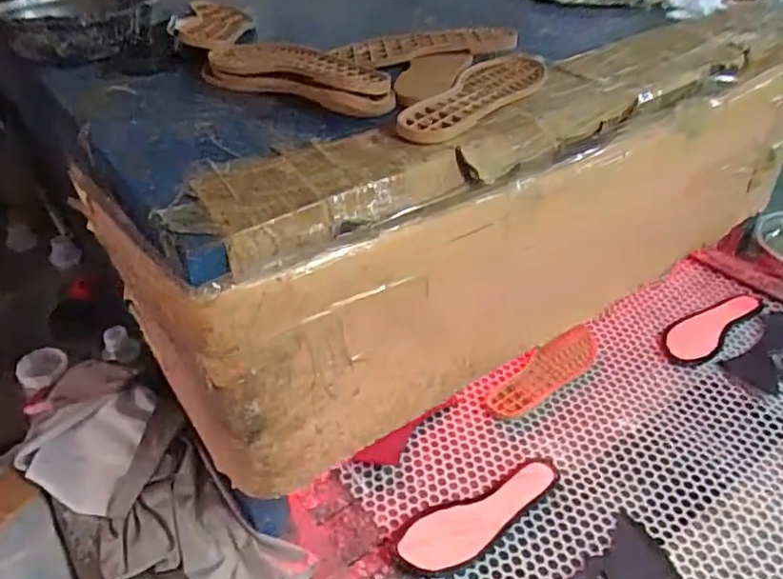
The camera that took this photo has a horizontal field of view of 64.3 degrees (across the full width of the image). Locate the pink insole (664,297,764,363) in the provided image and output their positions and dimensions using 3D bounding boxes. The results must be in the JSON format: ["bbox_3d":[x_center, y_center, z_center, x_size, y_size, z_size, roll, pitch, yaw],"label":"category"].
[{"bbox_3d":[0.522,0.053,1.014,0.220,0.008,0.072,-27,44,-30],"label":"pink insole"}]

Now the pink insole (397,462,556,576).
[{"bbox_3d":[0.113,0.273,0.747,0.230,0.018,0.081,-16,39,-19],"label":"pink insole"}]

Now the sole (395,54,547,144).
[{"bbox_3d":[0.100,-0.216,0.671,0.090,0.014,0.270,15,40,21],"label":"sole"}]

